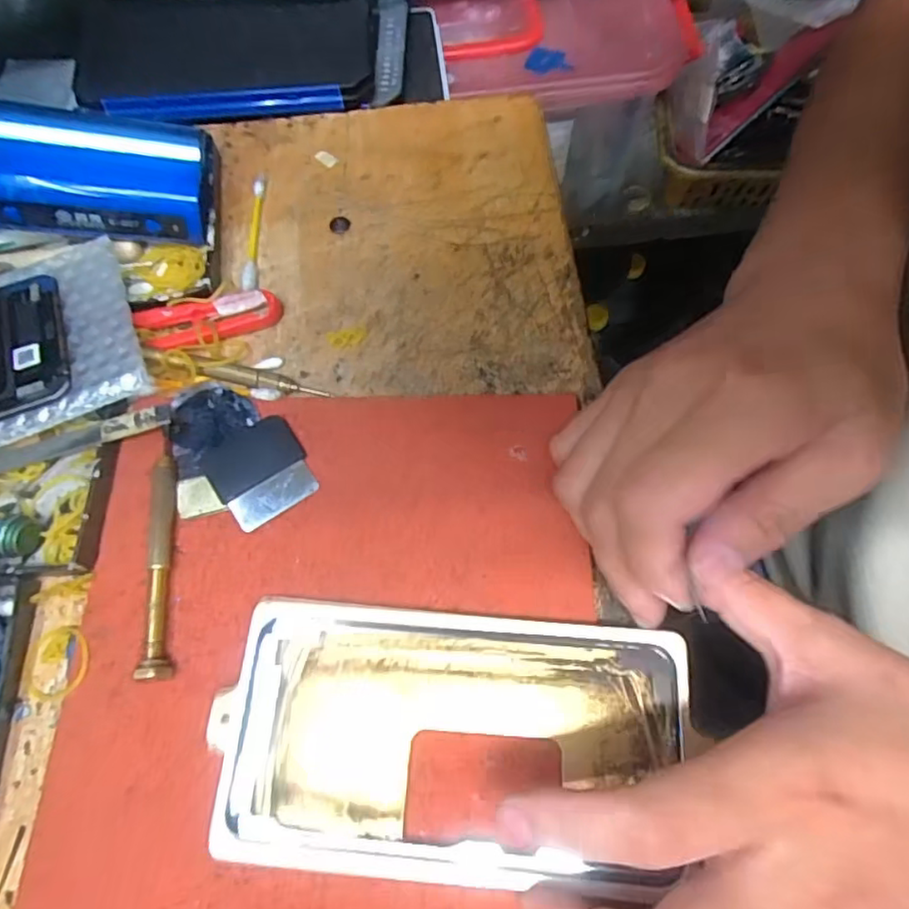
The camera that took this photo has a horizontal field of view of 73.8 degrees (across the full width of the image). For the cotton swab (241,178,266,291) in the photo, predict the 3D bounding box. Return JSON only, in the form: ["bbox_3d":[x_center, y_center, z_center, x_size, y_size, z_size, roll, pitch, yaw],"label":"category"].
[{"bbox_3d":[-0.102,-0.113,0.307,0.008,0.006,0.072,-3,68,0],"label":"cotton swab"}]

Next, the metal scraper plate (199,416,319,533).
[{"bbox_3d":[-0.083,0.006,0.256,0.038,0.004,0.042,-33,71,-12],"label":"metal scraper plate"}]

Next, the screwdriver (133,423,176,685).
[{"bbox_3d":[-0.118,0.037,0.242,0.009,0.011,0.101,-9,68,-2],"label":"screwdriver"}]

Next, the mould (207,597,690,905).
[{"bbox_3d":[-0.002,0.099,0.213,0.159,0.018,0.085,5,66,0],"label":"mould"}]

